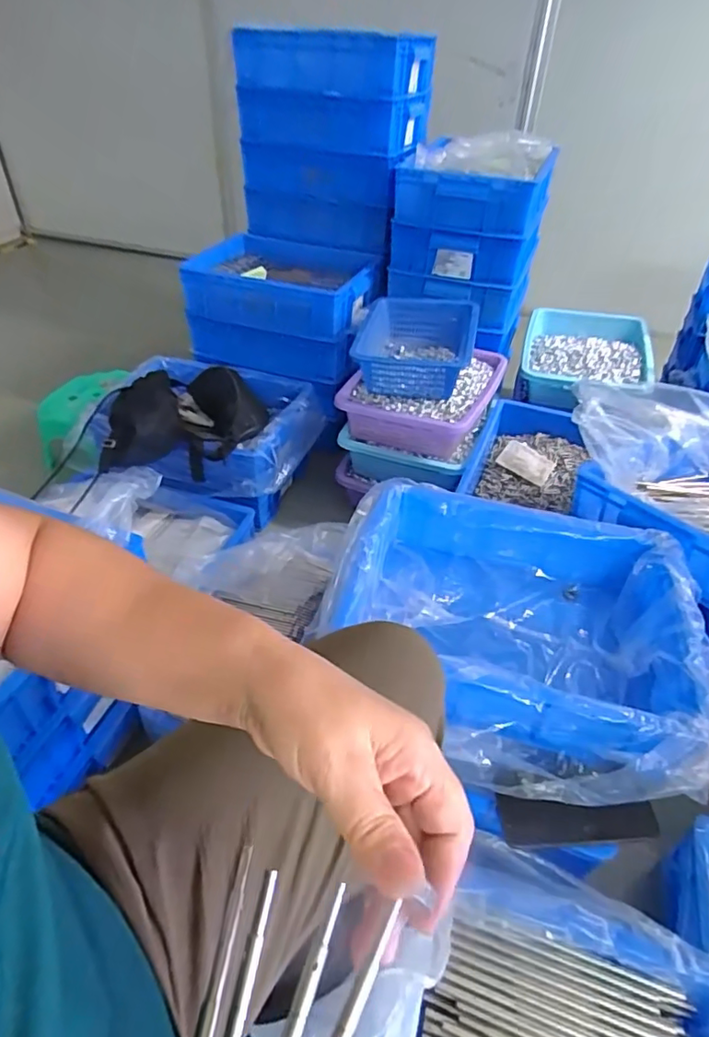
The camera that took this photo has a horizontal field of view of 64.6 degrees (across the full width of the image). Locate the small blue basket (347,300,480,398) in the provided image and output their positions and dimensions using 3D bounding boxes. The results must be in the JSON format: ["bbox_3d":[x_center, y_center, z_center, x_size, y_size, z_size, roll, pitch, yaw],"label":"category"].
[{"bbox_3d":[0.126,-0.377,1.220,0.255,0.097,0.289,9,41,7],"label":"small blue basket"}]

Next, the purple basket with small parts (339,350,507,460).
[{"bbox_3d":[0.158,-0.277,1.255,0.291,0.119,0.334,18,43,17],"label":"purple basket with small parts"}]

